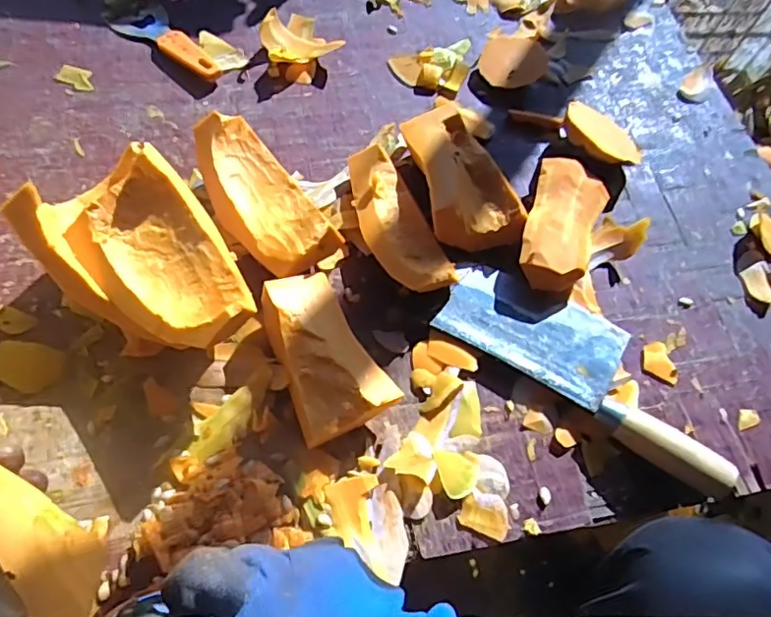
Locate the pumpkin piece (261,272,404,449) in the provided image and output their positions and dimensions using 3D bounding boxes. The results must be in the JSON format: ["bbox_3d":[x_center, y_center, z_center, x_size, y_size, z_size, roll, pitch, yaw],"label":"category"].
[{"bbox_3d":[-0.048,0.033,0.423,0.068,0.041,0.120,-23,66,-15],"label":"pumpkin piece"}]

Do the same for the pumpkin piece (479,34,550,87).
[{"bbox_3d":[0.137,-0.264,0.604,0.068,0.025,0.071,2,62,-3],"label":"pumpkin piece"}]

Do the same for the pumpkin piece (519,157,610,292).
[{"bbox_3d":[0.155,-0.075,0.499,0.062,0.033,0.129,22,63,7],"label":"pumpkin piece"}]

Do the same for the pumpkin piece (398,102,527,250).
[{"bbox_3d":[0.068,-0.118,0.505,0.085,0.052,0.142,-10,64,-9],"label":"pumpkin piece"}]

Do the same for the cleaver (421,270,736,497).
[{"bbox_3d":[0.162,0.040,0.448,0.240,0.028,0.089,32,65,12],"label":"cleaver"}]

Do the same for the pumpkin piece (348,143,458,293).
[{"bbox_3d":[0.009,-0.071,0.484,0.056,0.036,0.147,-19,65,-13],"label":"pumpkin piece"}]

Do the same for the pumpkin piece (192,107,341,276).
[{"bbox_3d":[-0.103,-0.090,0.475,0.073,0.051,0.154,-31,69,-18],"label":"pumpkin piece"}]

